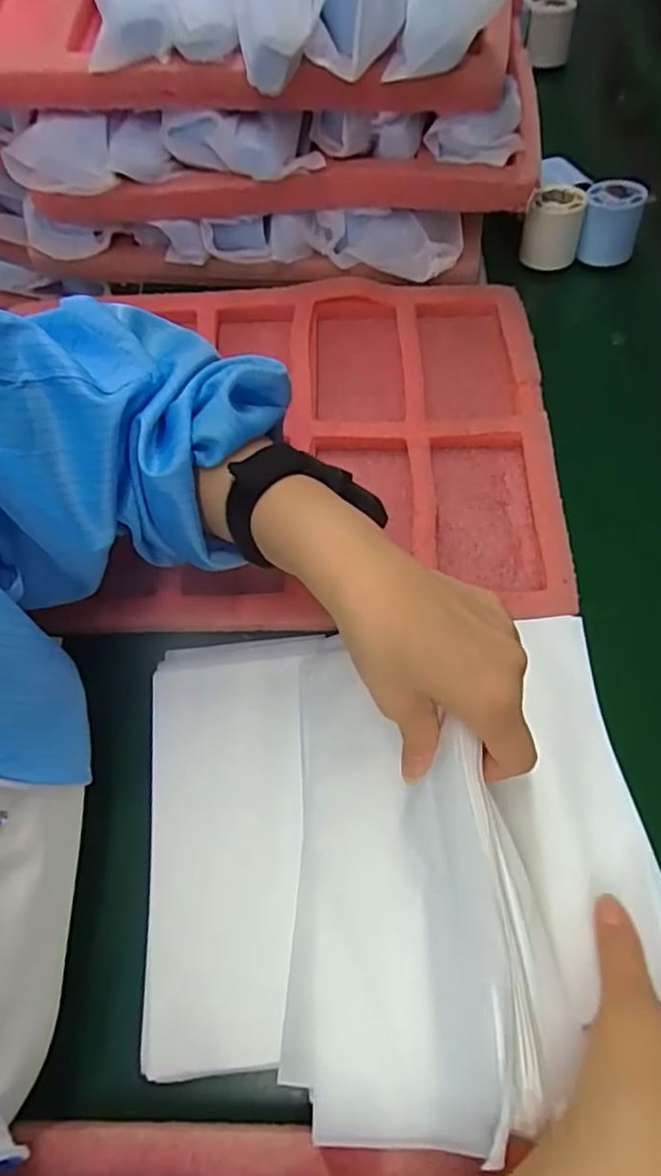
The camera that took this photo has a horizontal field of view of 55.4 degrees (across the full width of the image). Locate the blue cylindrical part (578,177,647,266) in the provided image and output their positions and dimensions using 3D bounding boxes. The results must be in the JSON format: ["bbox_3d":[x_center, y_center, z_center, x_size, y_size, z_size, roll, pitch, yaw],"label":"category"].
[{"bbox_3d":[0.265,-0.346,0.594,0.053,0.065,0.048,19,65,12],"label":"blue cylindrical part"}]

